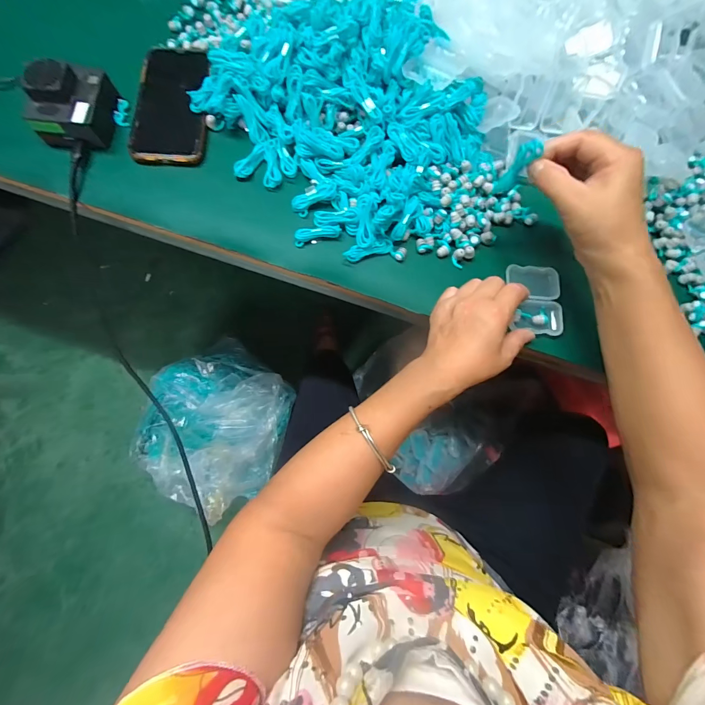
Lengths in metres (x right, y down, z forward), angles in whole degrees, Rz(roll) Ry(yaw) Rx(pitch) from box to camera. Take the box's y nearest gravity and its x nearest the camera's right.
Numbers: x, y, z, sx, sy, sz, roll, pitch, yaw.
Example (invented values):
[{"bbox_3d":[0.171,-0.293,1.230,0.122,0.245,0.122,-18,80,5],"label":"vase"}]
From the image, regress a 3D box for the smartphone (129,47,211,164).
[{"bbox_3d":[-0.210,-0.292,0.388,0.080,0.015,0.164,-1,77,-4],"label":"smartphone"}]

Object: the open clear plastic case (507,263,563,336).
[{"bbox_3d":[0.195,-0.057,0.358,0.056,0.017,0.074,3,84,-1],"label":"open clear plastic case"}]

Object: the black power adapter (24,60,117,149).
[{"bbox_3d":[-0.307,-0.273,0.358,0.075,0.039,0.081,5,77,-2],"label":"black power adapter"}]

